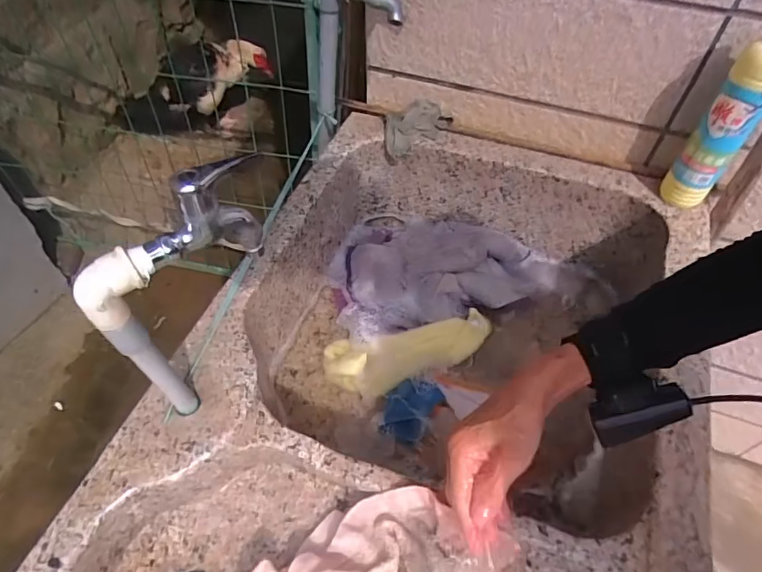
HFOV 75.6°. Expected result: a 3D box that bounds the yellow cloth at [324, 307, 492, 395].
[{"bbox_3d":[0.046,0.093,0.729,0.251,0.020,0.098,-14,56,-12],"label":"yellow cloth"}]

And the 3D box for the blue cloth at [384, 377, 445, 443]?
[{"bbox_3d":[0.037,0.163,0.667,0.066,0.013,0.093,33,59,20],"label":"blue cloth"}]

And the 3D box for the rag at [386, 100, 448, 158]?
[{"bbox_3d":[0.055,-0.250,0.776,0.091,0.055,0.073,3,50,4],"label":"rag"}]

